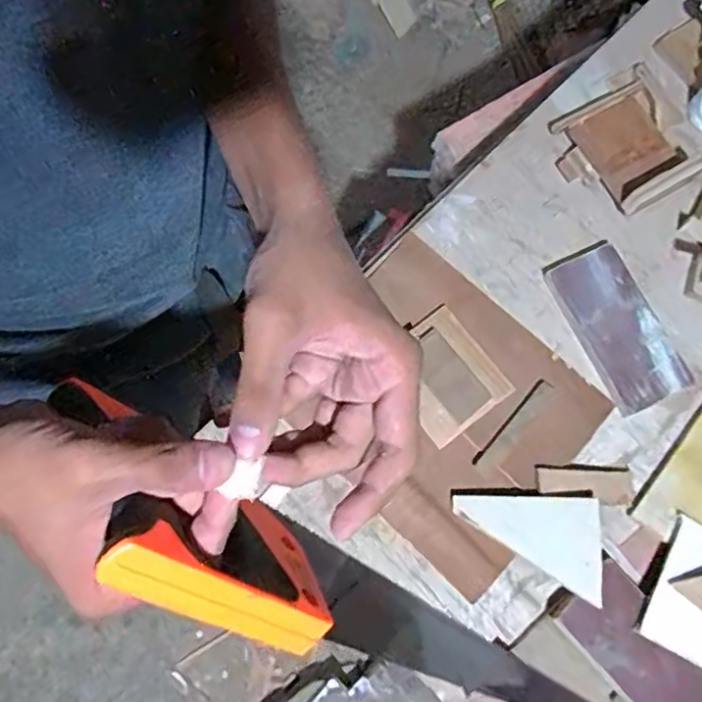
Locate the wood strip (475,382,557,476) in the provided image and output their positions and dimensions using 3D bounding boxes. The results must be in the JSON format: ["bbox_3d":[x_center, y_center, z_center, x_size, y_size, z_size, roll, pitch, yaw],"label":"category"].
[{"bbox_3d":[0.190,0.089,0.713,0.023,0.005,0.128,41,78,8],"label":"wood strip"}]

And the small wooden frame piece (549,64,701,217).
[{"bbox_3d":[0.352,-0.267,0.787,0.178,0.034,0.173,-27,78,-8],"label":"small wooden frame piece"}]

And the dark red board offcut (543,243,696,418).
[{"bbox_3d":[0.318,-0.029,0.739,0.092,0.012,0.192,-24,78,-8],"label":"dark red board offcut"}]

